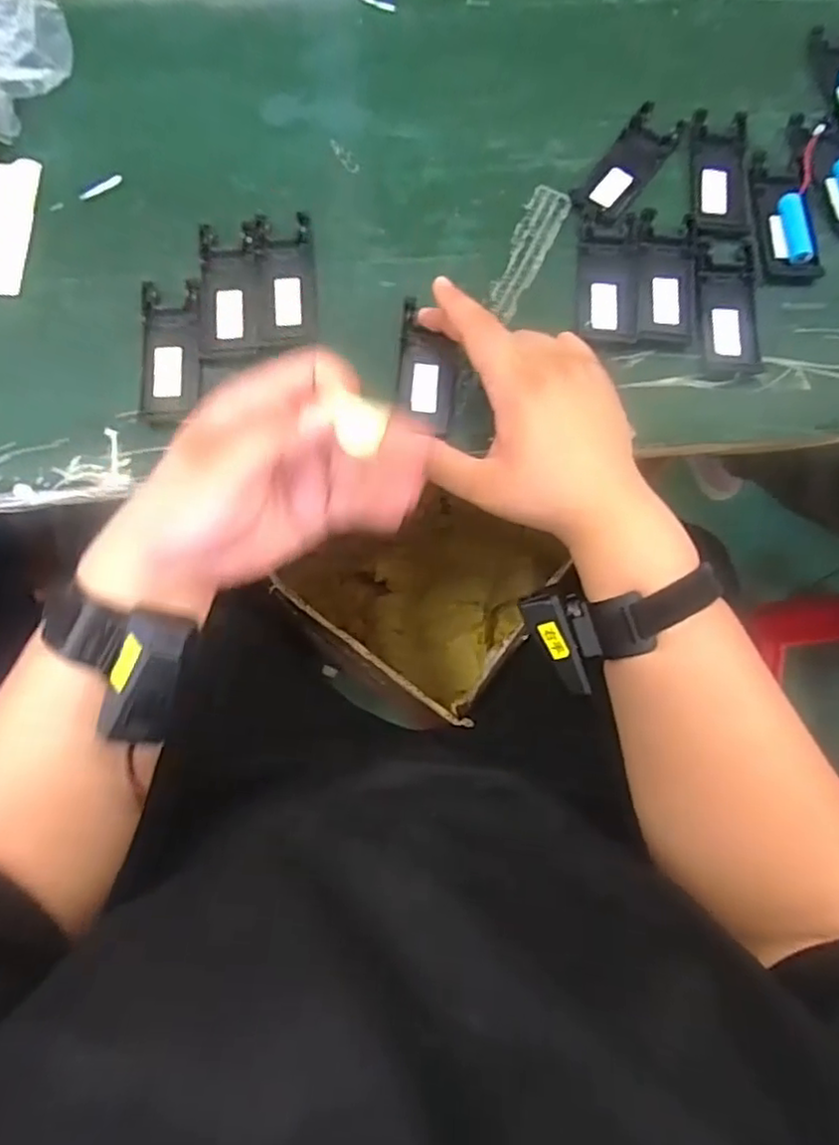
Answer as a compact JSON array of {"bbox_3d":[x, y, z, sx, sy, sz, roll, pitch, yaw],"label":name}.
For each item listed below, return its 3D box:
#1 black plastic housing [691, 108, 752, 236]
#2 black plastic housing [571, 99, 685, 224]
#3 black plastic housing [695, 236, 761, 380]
[{"bbox_3d":[0.219,-0.288,0.475,0.041,0.008,0.104,4,77,0],"label":"black plastic housing"},{"bbox_3d":[0.151,-0.294,0.478,0.039,0.012,0.103,36,79,7],"label":"black plastic housing"},{"bbox_3d":[0.212,-0.183,0.449,0.040,0.005,0.096,2,77,0],"label":"black plastic housing"}]

